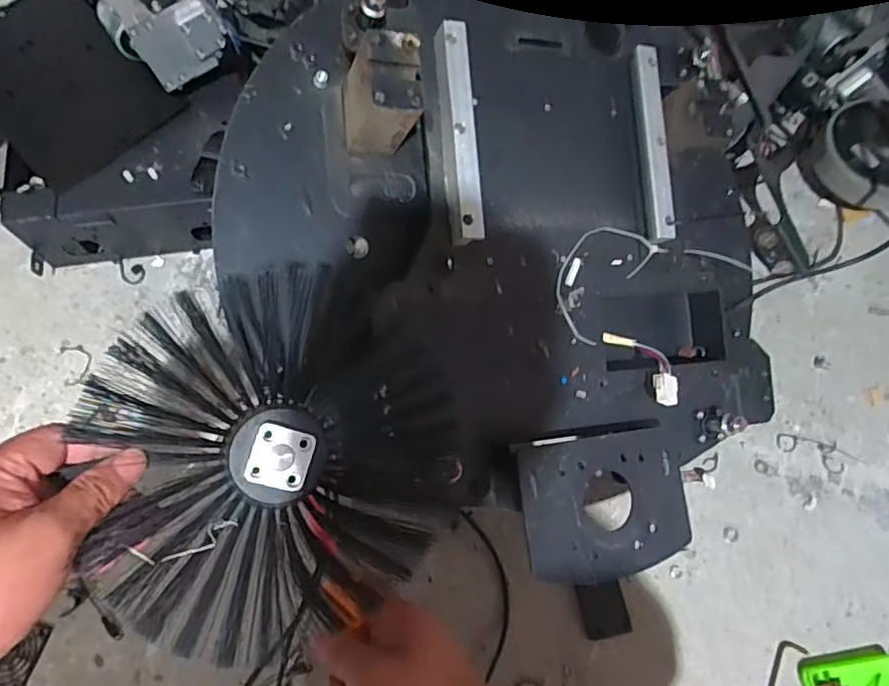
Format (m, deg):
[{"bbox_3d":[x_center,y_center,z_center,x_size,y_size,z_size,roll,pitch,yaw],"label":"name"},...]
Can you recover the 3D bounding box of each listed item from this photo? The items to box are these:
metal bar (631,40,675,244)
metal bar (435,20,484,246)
[{"bbox_3d":[0.195,-0.186,0.546,0.020,0.022,0.178,-6,89,-5],"label":"metal bar"},{"bbox_3d":[0.012,-0.172,0.481,0.028,0.021,0.177,-5,88,-5],"label":"metal bar"}]

